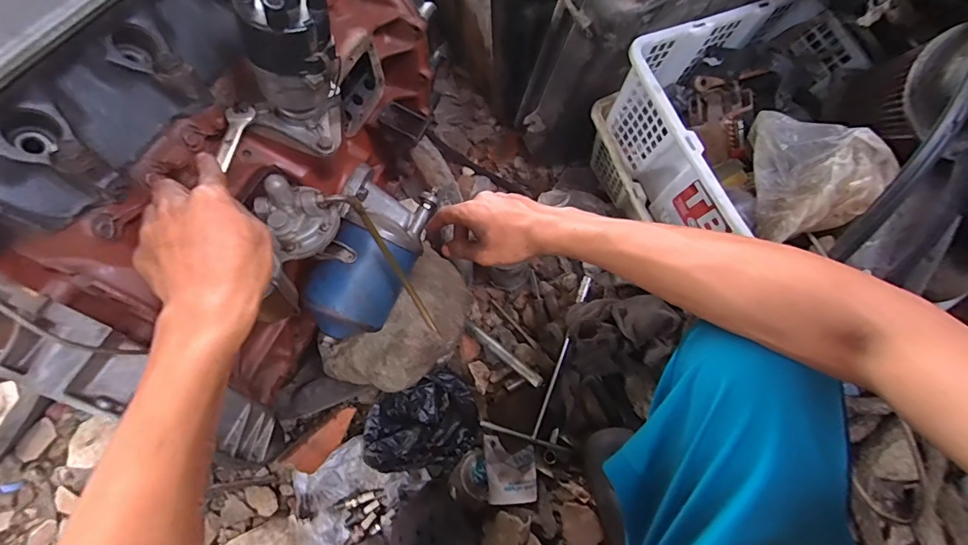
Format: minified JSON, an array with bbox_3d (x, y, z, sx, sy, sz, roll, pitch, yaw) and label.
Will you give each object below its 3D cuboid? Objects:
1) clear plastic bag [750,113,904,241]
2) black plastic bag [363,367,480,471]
[{"bbox_3d":[0.399,-0.133,0.558,0.099,0.115,0.161,-2,63,4],"label":"clear plastic bag"},{"bbox_3d":[-0.102,0.242,0.733,0.179,0.052,0.139,-28,66,-10],"label":"black plastic bag"}]

